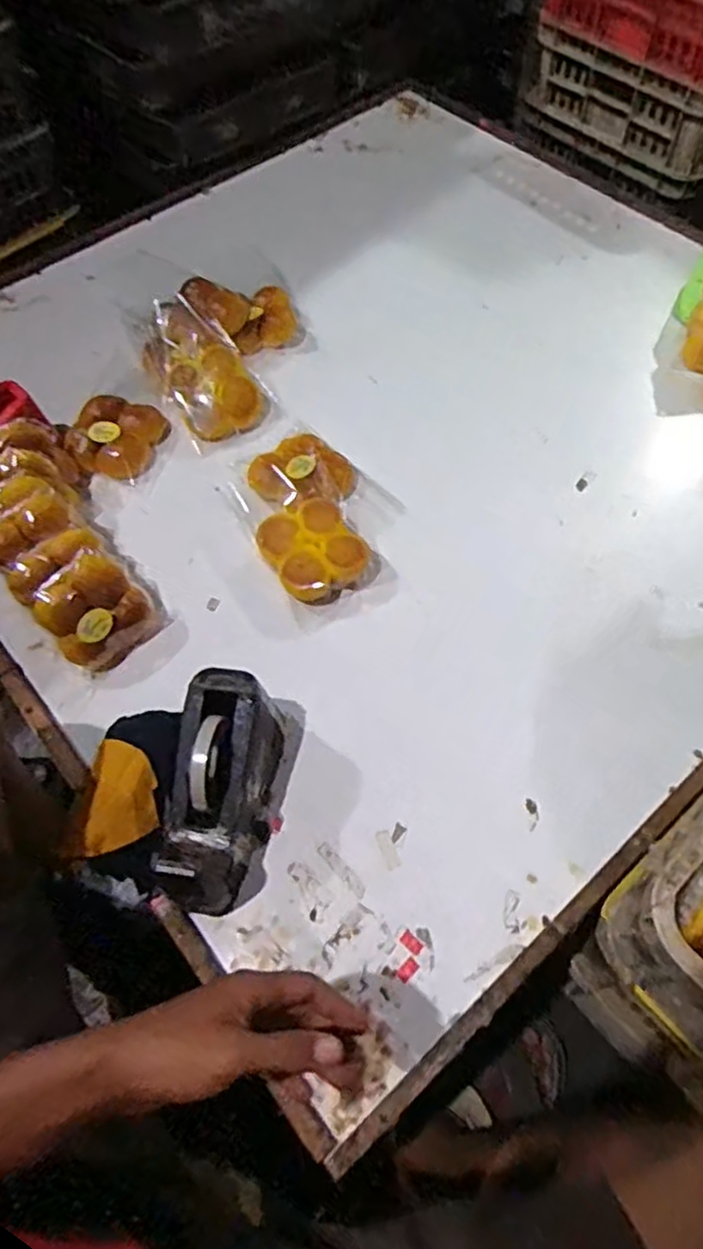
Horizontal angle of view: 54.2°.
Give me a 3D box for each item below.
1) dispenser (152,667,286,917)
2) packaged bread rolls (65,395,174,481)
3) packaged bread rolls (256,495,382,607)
[{"bbox_3d":[-0.124,0.152,0.641,0.091,0.103,0.203,7,62,8],"label":"dispenser"},{"bbox_3d":[-0.305,-0.245,0.893,0.110,0.027,0.112,23,70,-7],"label":"packaged bread rolls"},{"bbox_3d":[-0.040,-0.084,0.792,0.110,0.043,0.121,-29,63,-12],"label":"packaged bread rolls"}]

